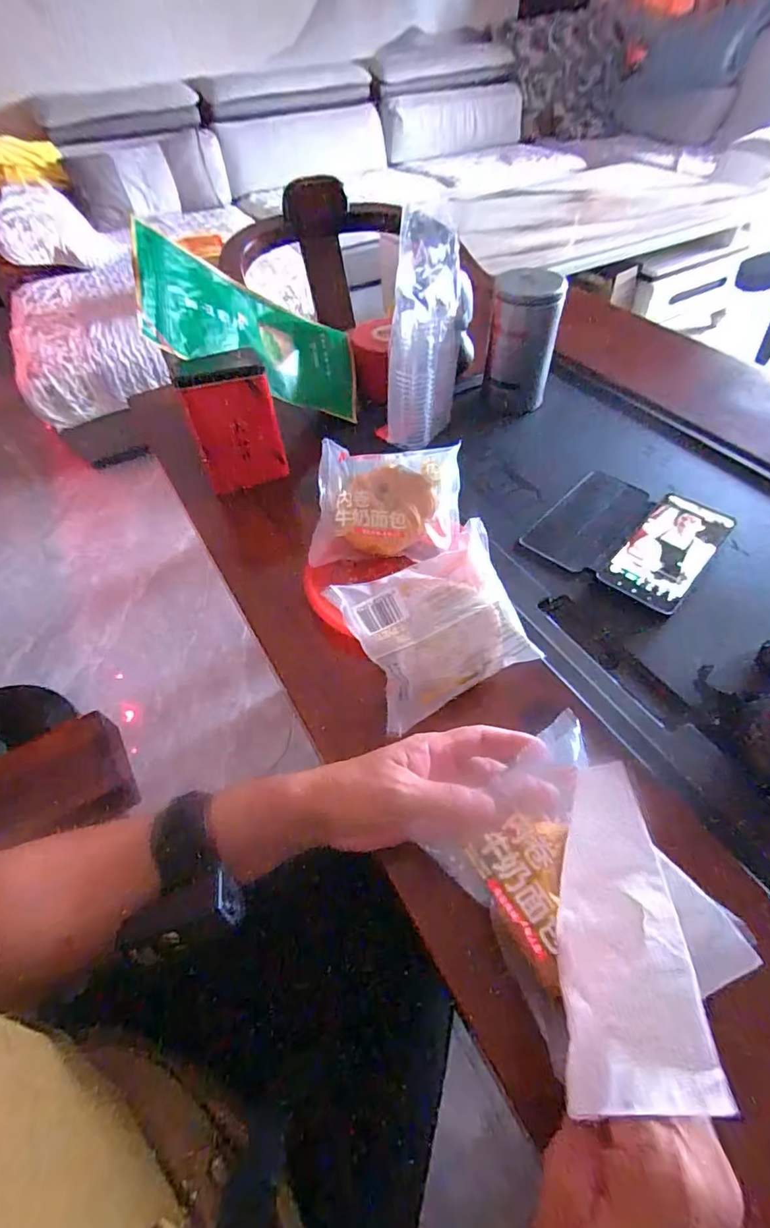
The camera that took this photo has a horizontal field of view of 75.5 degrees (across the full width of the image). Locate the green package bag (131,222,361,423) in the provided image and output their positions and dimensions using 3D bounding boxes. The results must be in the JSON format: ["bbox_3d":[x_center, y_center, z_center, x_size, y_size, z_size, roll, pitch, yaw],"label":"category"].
[{"bbox_3d":[-0.155,-0.351,0.609,0.273,0.052,0.171,9,64,-41],"label":"green package bag"}]

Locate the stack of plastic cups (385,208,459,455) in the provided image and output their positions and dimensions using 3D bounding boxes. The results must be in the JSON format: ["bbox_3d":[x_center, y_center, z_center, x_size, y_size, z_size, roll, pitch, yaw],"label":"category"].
[{"bbox_3d":[0.047,-0.331,0.593,0.079,0.235,0.087,5,53,7],"label":"stack of plastic cups"}]

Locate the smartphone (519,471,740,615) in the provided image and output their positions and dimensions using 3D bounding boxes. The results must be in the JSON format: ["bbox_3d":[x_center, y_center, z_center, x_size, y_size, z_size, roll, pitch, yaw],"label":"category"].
[{"bbox_3d":[0.258,-0.088,0.529,0.163,0.009,0.165,34,61,26],"label":"smartphone"}]

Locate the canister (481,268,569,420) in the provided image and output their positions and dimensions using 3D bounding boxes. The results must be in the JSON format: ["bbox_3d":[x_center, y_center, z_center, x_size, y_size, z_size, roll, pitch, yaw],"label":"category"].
[{"bbox_3d":[0.179,-0.360,0.654,0.082,0.150,0.072,8,53,9],"label":"canister"}]

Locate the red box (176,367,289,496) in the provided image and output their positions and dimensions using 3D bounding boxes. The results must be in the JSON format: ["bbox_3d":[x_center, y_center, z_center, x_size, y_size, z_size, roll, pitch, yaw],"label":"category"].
[{"bbox_3d":[-0.160,-0.197,0.543,0.087,0.125,0.024,-12,53,-7],"label":"red box"}]

